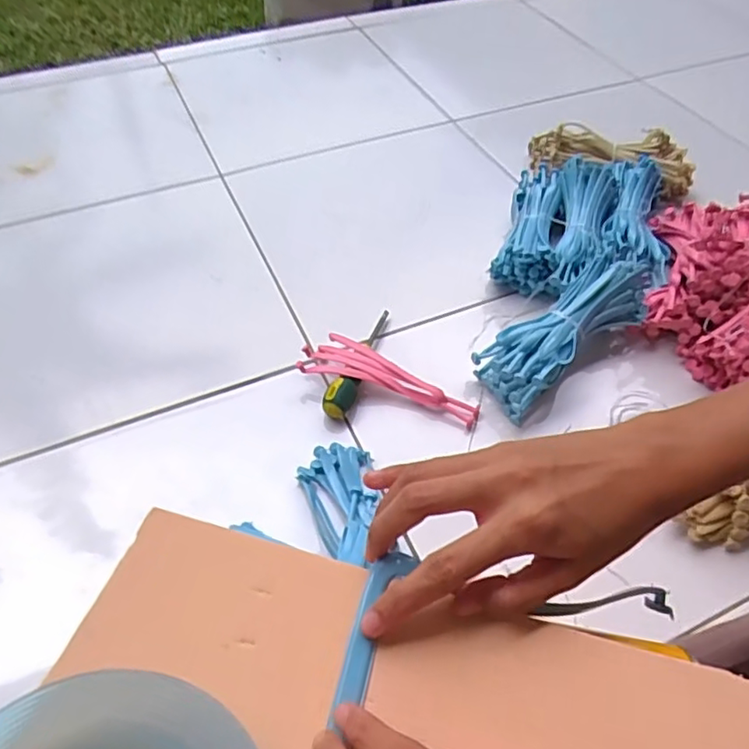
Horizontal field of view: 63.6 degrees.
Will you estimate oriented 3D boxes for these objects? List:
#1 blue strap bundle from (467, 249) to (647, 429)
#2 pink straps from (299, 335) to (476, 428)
[{"bbox_3d":[0.206,-0.049,0.657,0.217,0.055,0.082,-38,60,-12],"label":"blue strap bundle"},{"bbox_3d":[0.017,0.002,0.647,0.196,0.026,0.053,16,53,11],"label":"pink straps"}]

